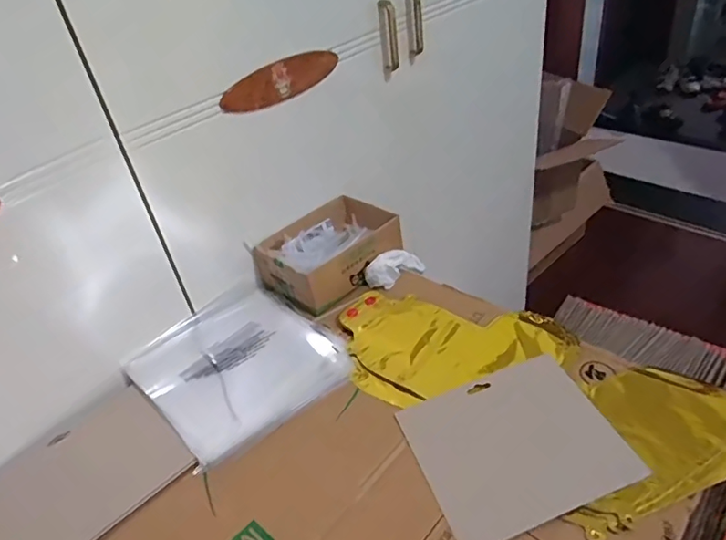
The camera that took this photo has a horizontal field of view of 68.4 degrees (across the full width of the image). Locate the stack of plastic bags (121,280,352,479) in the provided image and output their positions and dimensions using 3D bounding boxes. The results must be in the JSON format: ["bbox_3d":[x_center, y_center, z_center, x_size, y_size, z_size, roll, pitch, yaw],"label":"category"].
[{"bbox_3d":[-0.158,0.111,0.675,0.215,0.016,0.242,-31,43,-27],"label":"stack of plastic bags"}]

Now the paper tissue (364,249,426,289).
[{"bbox_3d":[0.054,-0.007,0.776,0.106,0.045,0.043,-20,36,-41],"label":"paper tissue"}]

